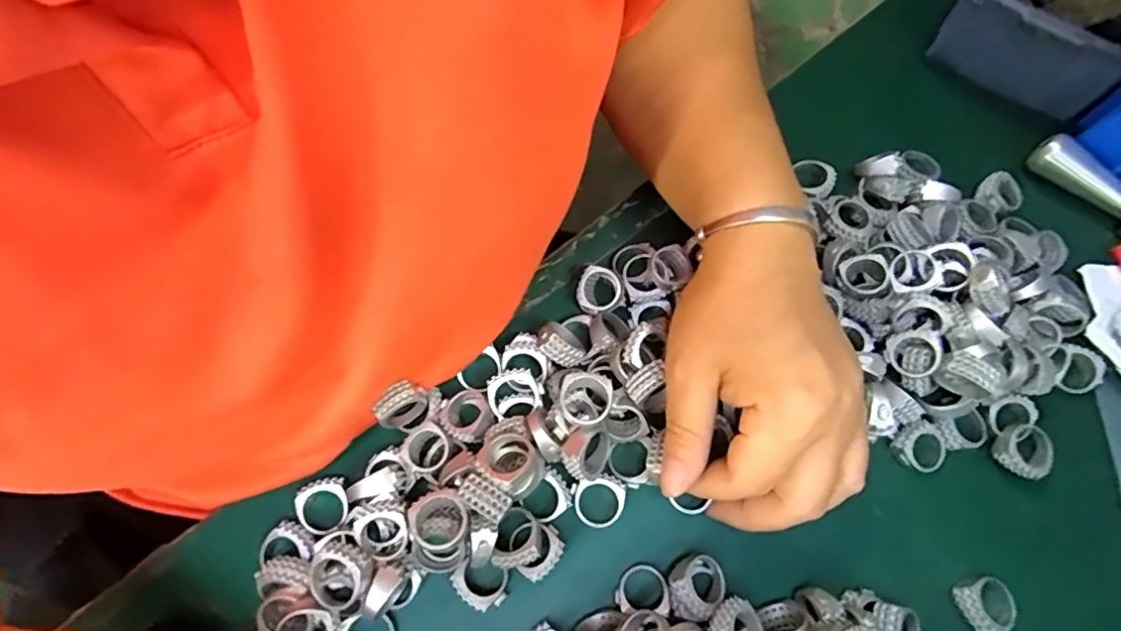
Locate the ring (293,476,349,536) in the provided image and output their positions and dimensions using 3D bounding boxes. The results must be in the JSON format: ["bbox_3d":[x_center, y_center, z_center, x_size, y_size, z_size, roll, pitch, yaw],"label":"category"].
[{"bbox_3d":[-0.108,0.087,0.257,0.023,0.006,0.024,0,70,0],"label":"ring"}]

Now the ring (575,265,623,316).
[{"bbox_3d":[0.019,-0.012,0.288,0.023,0.015,0.021,0,70,0],"label":"ring"}]

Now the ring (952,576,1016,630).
[{"bbox_3d":[0.186,0.127,0.246,0.021,0.009,0.021,0,70,0],"label":"ring"}]

